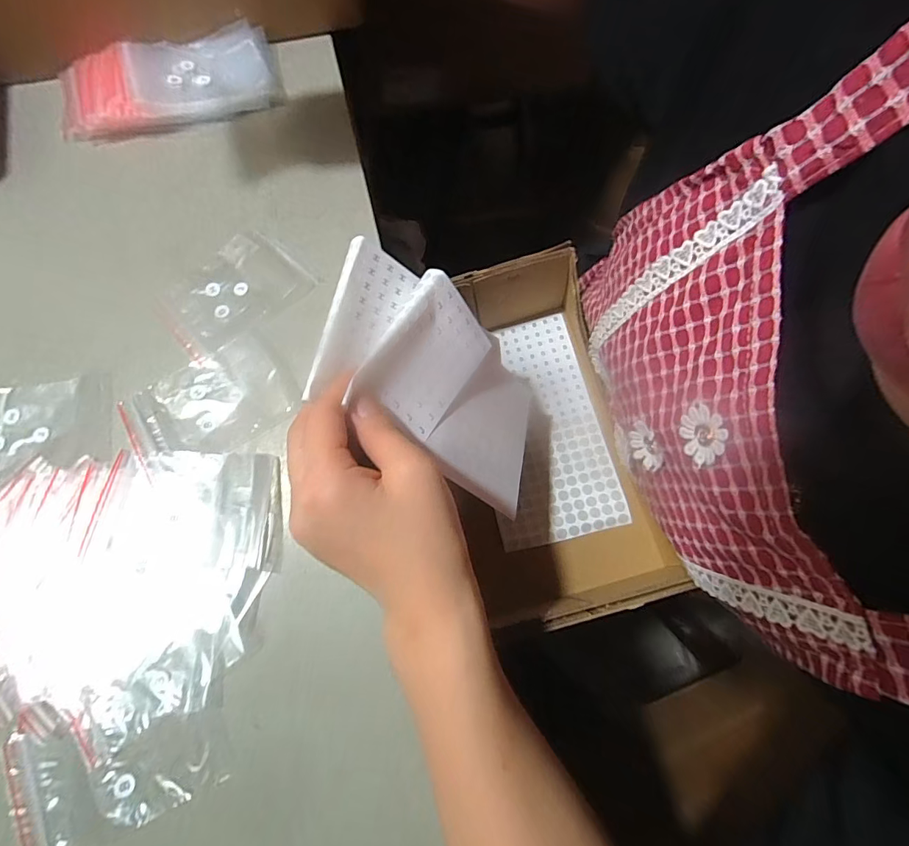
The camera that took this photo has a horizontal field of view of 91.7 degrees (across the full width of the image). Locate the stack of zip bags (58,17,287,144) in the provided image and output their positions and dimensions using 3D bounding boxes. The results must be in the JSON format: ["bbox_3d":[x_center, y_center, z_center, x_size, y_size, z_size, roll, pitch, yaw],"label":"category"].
[{"bbox_3d":[-0.226,-0.271,0.351,0.163,0.026,0.075,-20,76,-5],"label":"stack of zip bags"}]

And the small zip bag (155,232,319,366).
[{"bbox_3d":[-0.158,-0.095,0.313,0.095,0.004,0.065,-39,78,-10],"label":"small zip bag"}]

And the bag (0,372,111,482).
[{"bbox_3d":[-0.284,0.005,0.287,0.113,0.005,0.066,-15,75,-4],"label":"bag"}]

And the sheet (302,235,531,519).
[{"bbox_3d":[-0.005,-0.030,0.307,0.183,0.027,0.120,35,59,-29],"label":"sheet"}]

